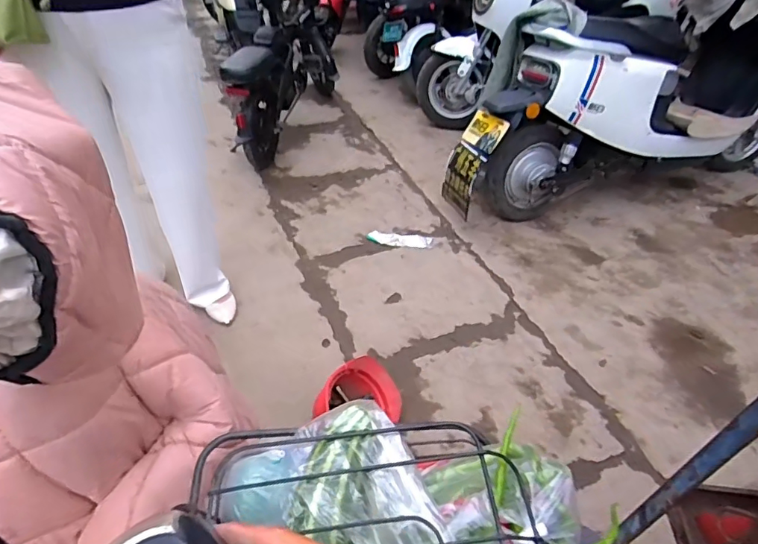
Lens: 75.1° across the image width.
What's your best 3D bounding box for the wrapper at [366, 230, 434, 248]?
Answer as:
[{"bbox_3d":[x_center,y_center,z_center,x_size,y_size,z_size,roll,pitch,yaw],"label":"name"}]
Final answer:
[{"bbox_3d":[0.085,-0.129,1.927,0.255,0.020,0.066,4,46,1],"label":"wrapper"}]

